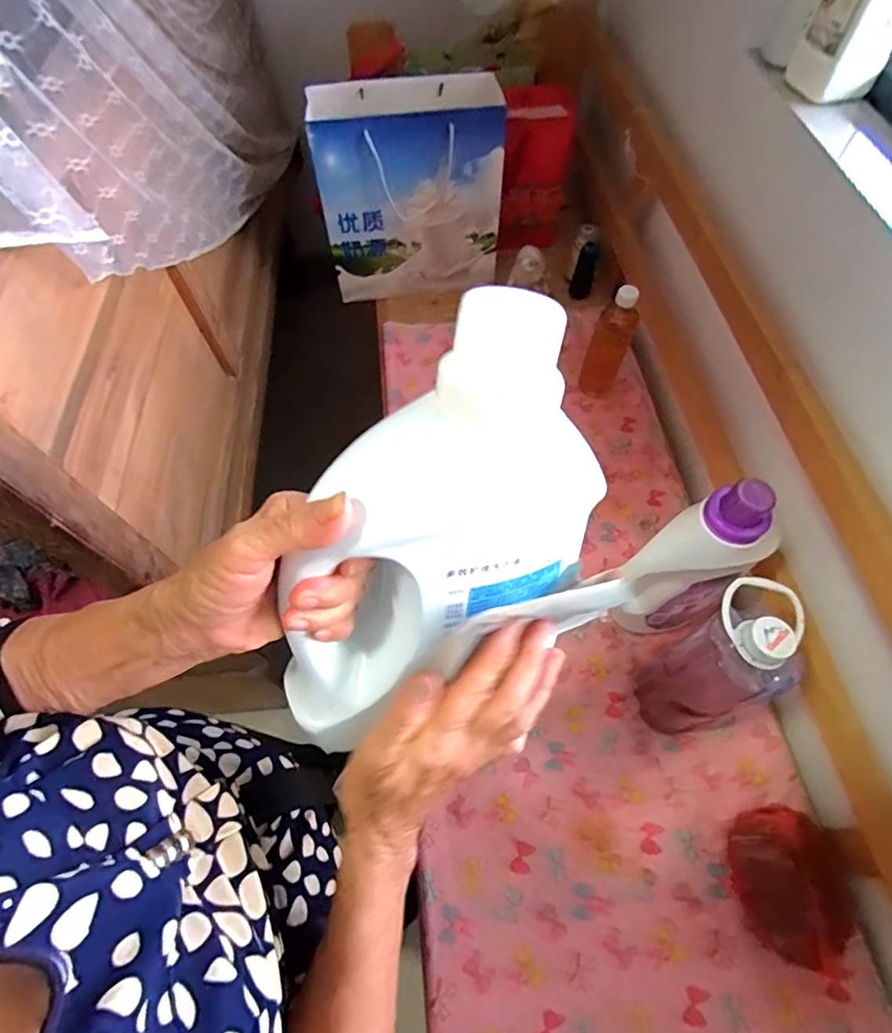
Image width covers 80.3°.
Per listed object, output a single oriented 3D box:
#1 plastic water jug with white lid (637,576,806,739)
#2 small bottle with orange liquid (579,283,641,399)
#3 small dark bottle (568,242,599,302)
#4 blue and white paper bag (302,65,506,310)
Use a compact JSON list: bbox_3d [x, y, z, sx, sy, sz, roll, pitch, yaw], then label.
[{"bbox_3d":[0.302,0.171,0.593,0.123,0.270,0.115,0,61,0],"label":"plastic water jug with white lid"},{"bbox_3d":[0.278,-0.294,0.897,0.065,0.194,0.067,21,63,12],"label":"small bottle with orange liquid"},{"bbox_3d":[0.282,-0.495,1.075,0.041,0.108,0.034,18,37,11],"label":"small dark bottle"},{"bbox_3d":[-0.062,-0.620,1.009,0.325,0.304,0.193,-1,61,0],"label":"blue and white paper bag"}]

